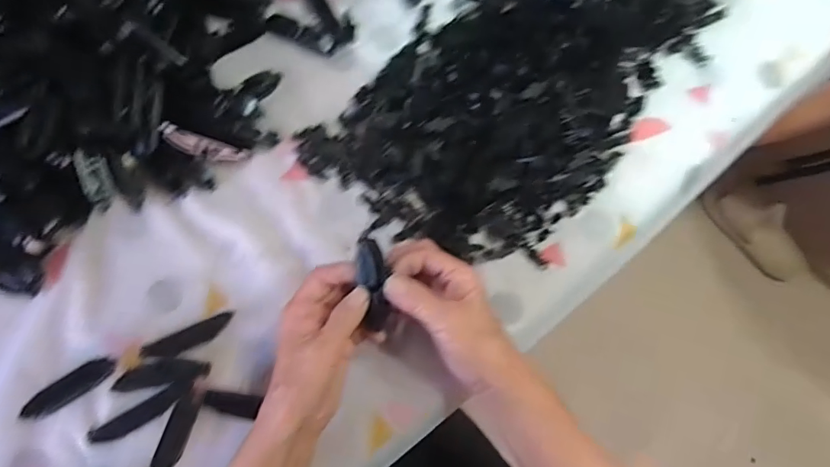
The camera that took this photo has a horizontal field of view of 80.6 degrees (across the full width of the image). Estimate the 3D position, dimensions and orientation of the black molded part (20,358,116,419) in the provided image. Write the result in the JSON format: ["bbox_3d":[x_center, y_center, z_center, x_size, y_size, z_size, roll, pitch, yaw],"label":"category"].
[{"bbox_3d":[-0.296,0.131,0.419,0.078,0.007,0.020,-35,80,-8],"label":"black molded part"}]

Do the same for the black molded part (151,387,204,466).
[{"bbox_3d":[-0.201,0.170,0.408,0.021,0.006,0.075,15,77,3],"label":"black molded part"}]

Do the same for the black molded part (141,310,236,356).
[{"bbox_3d":[-0.201,0.093,0.437,0.078,0.010,0.018,-24,79,-6],"label":"black molded part"}]

